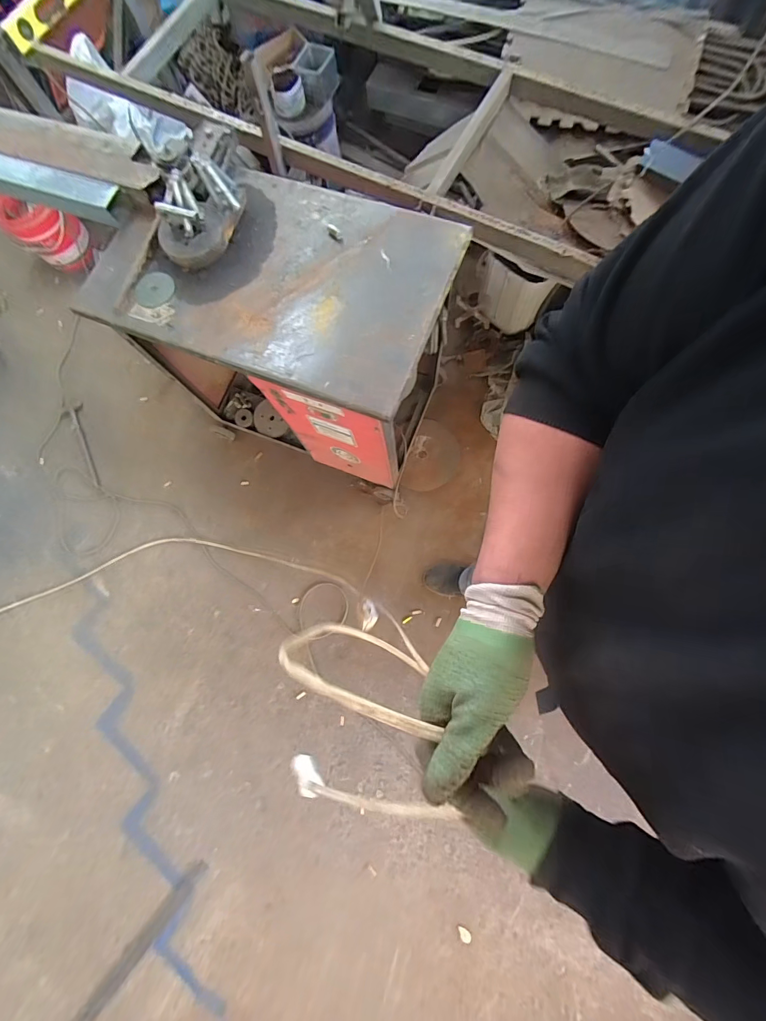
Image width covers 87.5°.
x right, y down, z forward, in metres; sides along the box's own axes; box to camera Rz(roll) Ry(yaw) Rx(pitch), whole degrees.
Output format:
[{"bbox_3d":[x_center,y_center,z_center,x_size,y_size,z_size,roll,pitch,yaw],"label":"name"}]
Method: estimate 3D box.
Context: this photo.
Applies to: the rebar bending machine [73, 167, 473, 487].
[{"bbox_3d":[-0.197,-0.456,1.175,0.703,0.654,0.477,20,80,8],"label":"rebar bending machine"}]

